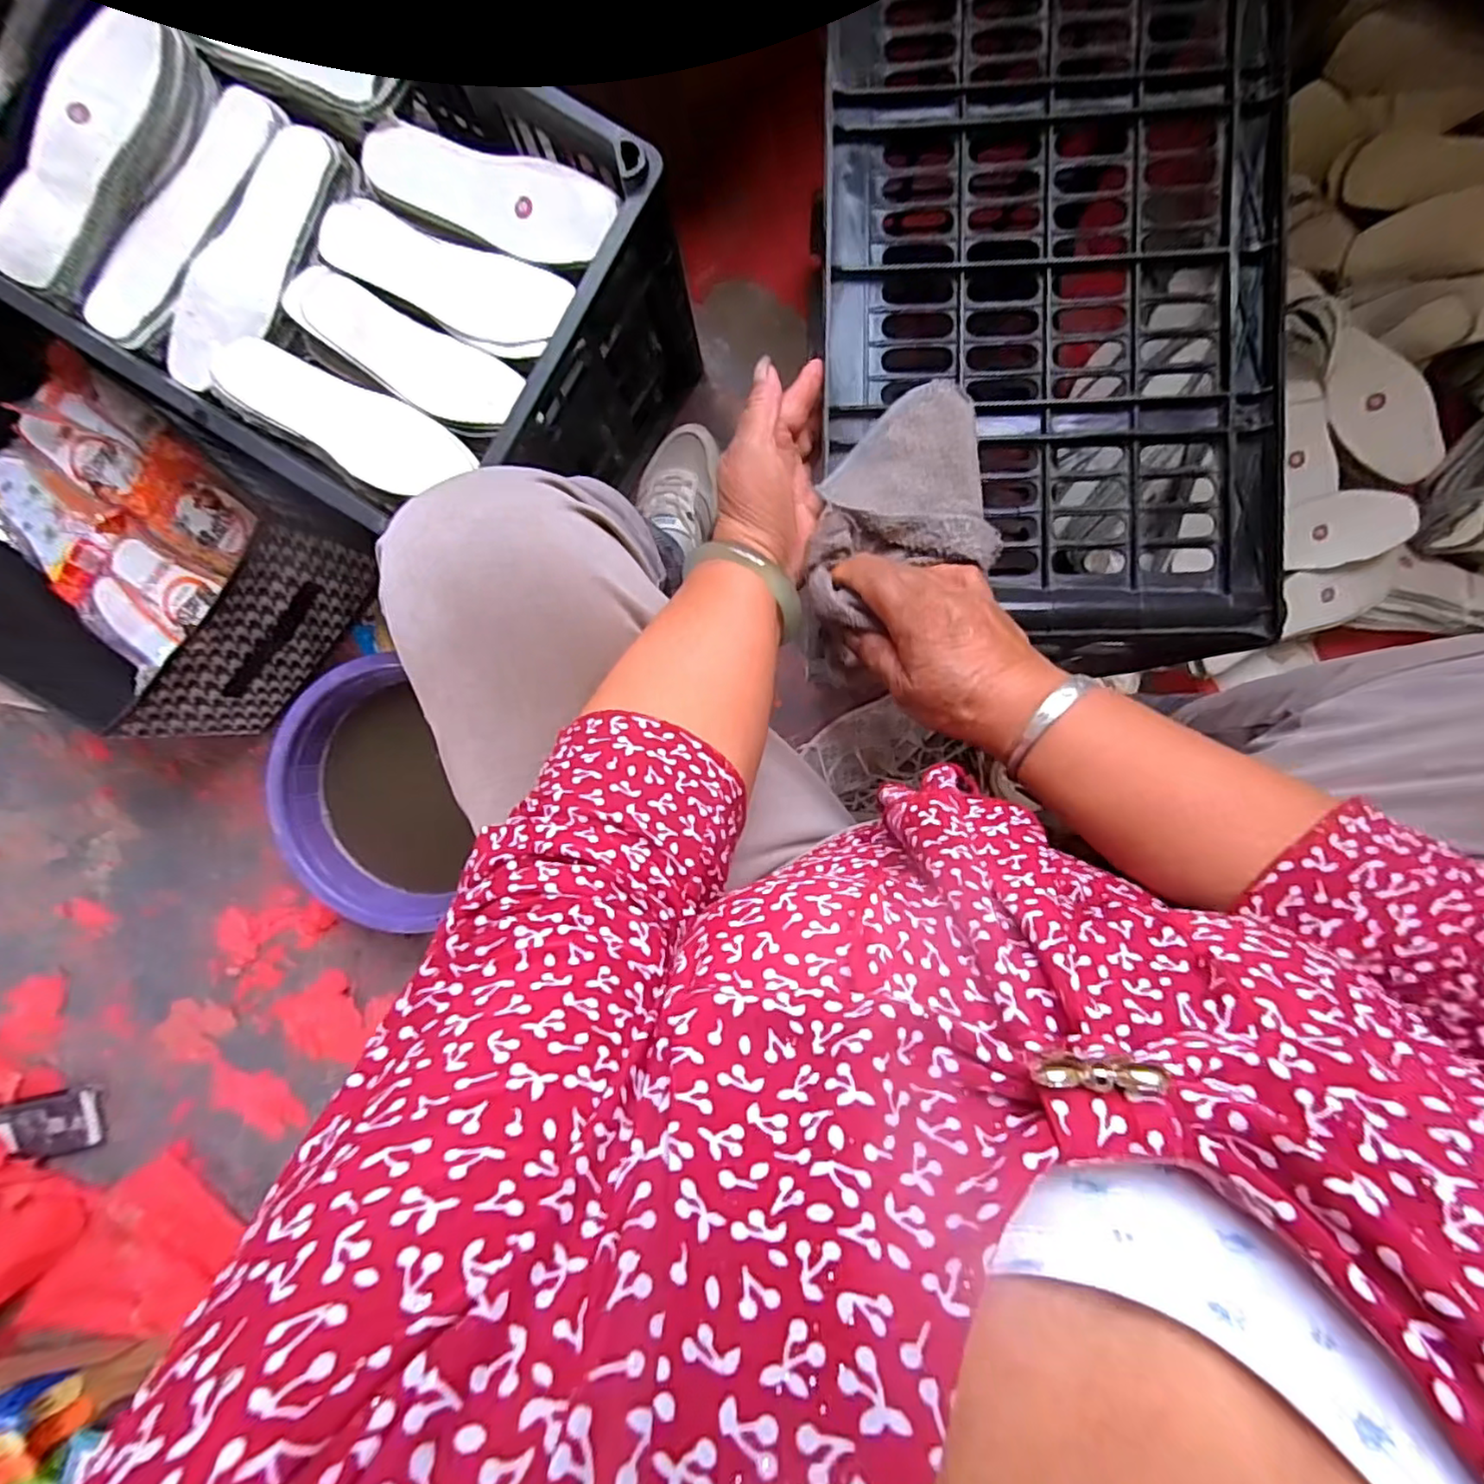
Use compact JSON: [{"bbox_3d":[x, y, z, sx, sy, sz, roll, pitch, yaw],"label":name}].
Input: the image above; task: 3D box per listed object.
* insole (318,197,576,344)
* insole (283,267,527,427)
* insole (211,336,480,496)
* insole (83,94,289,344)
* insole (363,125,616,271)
[{"bbox_3d":[-0.236,-0.374,0.519,0.229,0.023,0.067,24,94,1],"label":"insole"},{"bbox_3d":[-0.271,-0.313,0.519,0.228,0.015,0.065,29,81,9],"label":"insole"},{"bbox_3d":[-0.315,-0.258,0.508,0.214,0.007,0.068,32,75,3],"label":"insole"},{"bbox_3d":[-0.455,-0.428,0.525,0.061,0.013,0.227,38,94,0],"label":"insole"},{"bbox_3d":[-0.202,-0.437,0.511,0.211,0.027,0.065,24,94,1],"label":"insole"}]

